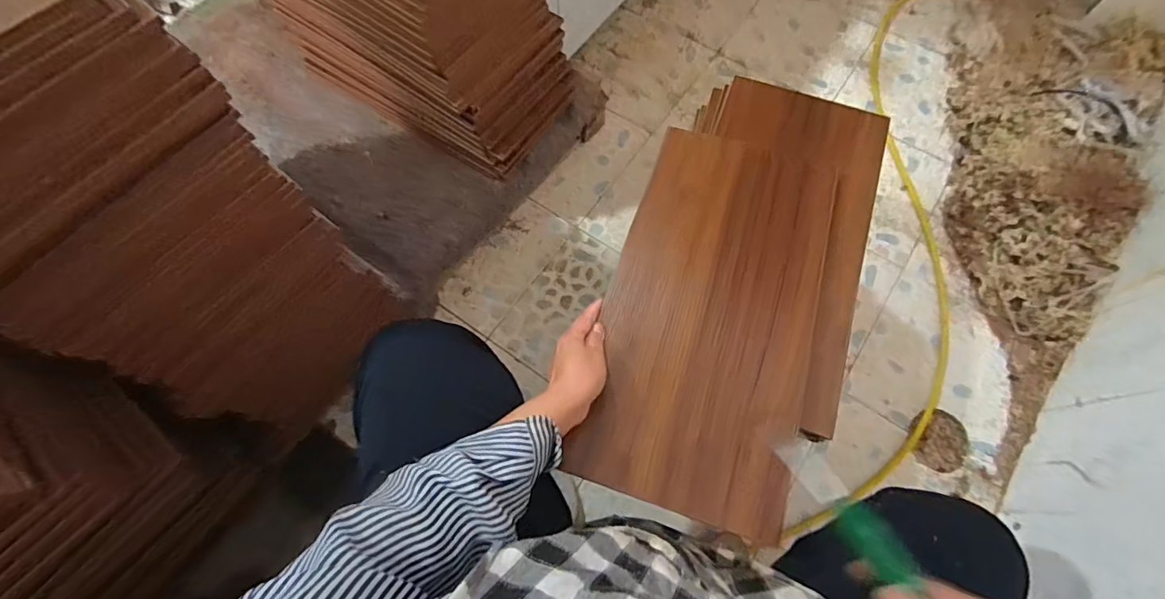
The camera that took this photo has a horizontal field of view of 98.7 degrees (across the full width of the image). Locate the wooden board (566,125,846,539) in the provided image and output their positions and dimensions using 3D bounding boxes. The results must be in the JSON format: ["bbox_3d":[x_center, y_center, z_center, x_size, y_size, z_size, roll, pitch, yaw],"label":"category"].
[{"bbox_3d":[0.157,-0.004,0.595,0.235,0.012,0.489,15,64,8],"label":"wooden board"}]

